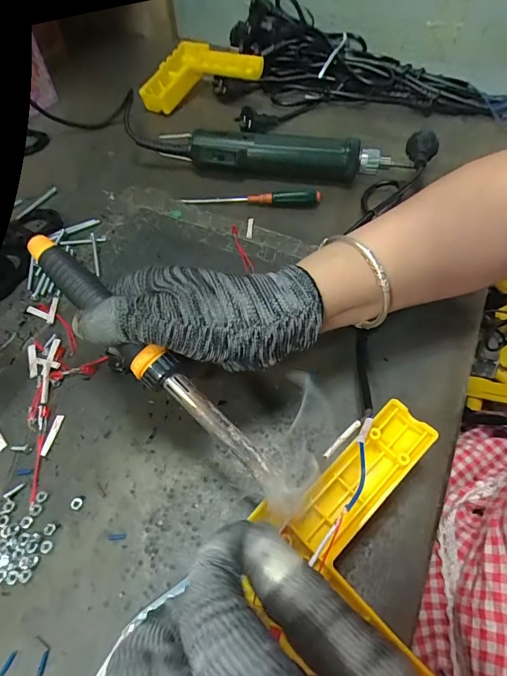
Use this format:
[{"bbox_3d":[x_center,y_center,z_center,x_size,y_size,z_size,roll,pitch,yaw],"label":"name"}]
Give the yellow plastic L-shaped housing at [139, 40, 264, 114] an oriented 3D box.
[{"bbox_3d":[-0.074,-0.363,0.542,0.161,0.048,0.116,-10,56,-7],"label":"yellow plastic L-shaped housing"}]

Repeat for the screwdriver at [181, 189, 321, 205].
[{"bbox_3d":[-0.002,-0.150,0.421,0.145,0.015,0.013,2,55,1],"label":"screwdriver"}]

